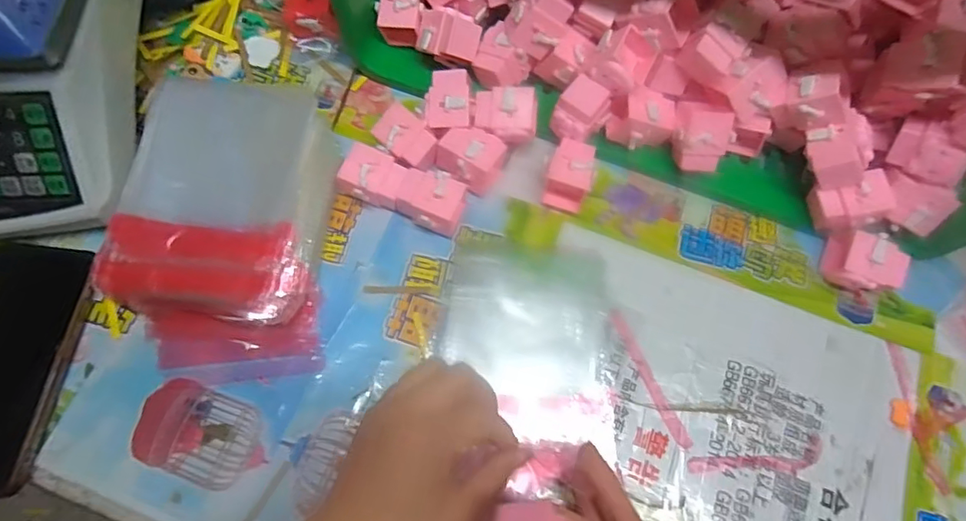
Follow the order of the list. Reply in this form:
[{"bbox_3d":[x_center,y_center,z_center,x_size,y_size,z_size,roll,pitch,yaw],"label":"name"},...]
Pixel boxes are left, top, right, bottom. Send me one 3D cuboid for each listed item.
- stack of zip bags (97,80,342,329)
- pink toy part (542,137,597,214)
[{"bbox_3d":[-0.182,-0.044,0.394,0.136,0.048,0.170,10,72,1],"label":"stack of zip bags"},{"bbox_3d":[0.066,-0.064,0.415,0.031,0.032,0.053,14,72,2],"label":"pink toy part"}]

